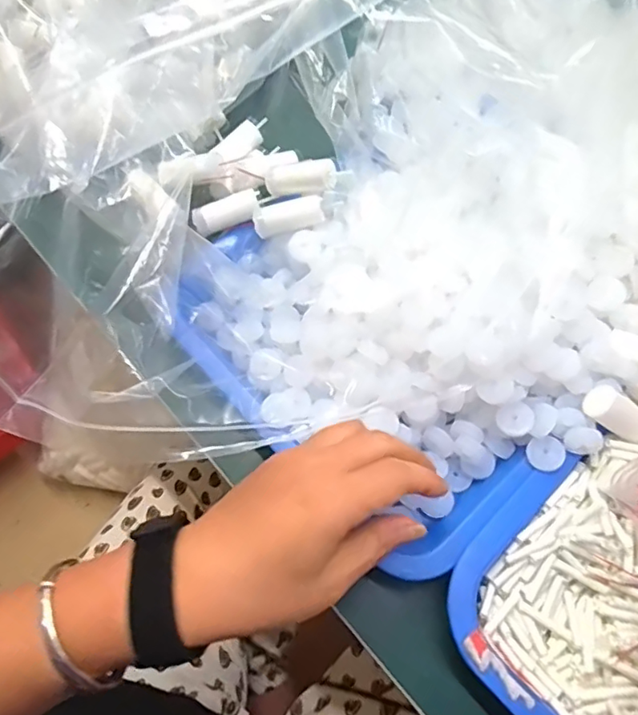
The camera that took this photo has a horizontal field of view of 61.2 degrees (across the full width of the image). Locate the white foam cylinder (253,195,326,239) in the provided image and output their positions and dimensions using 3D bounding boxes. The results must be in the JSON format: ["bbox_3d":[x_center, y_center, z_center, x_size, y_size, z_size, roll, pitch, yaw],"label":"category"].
[{"bbox_3d":[-0.021,-0.099,0.375,0.049,0.014,0.016,-14,67,10],"label":"white foam cylinder"}]

